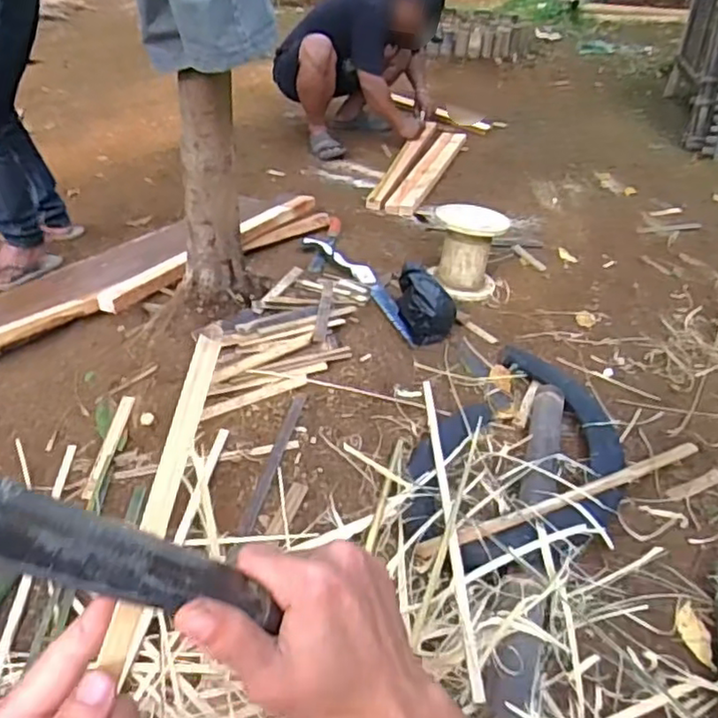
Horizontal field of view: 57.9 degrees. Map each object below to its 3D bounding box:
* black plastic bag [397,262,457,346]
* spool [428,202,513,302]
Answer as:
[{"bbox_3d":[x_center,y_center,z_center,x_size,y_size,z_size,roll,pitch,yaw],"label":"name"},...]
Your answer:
[{"bbox_3d":[0.154,-0.116,1.518,0.094,0.187,0.129,-15,40,-23],"label":"black plastic bag"},{"bbox_3d":[0.298,-0.299,1.780,0.191,0.211,0.223,14,37,15],"label":"spool"}]

